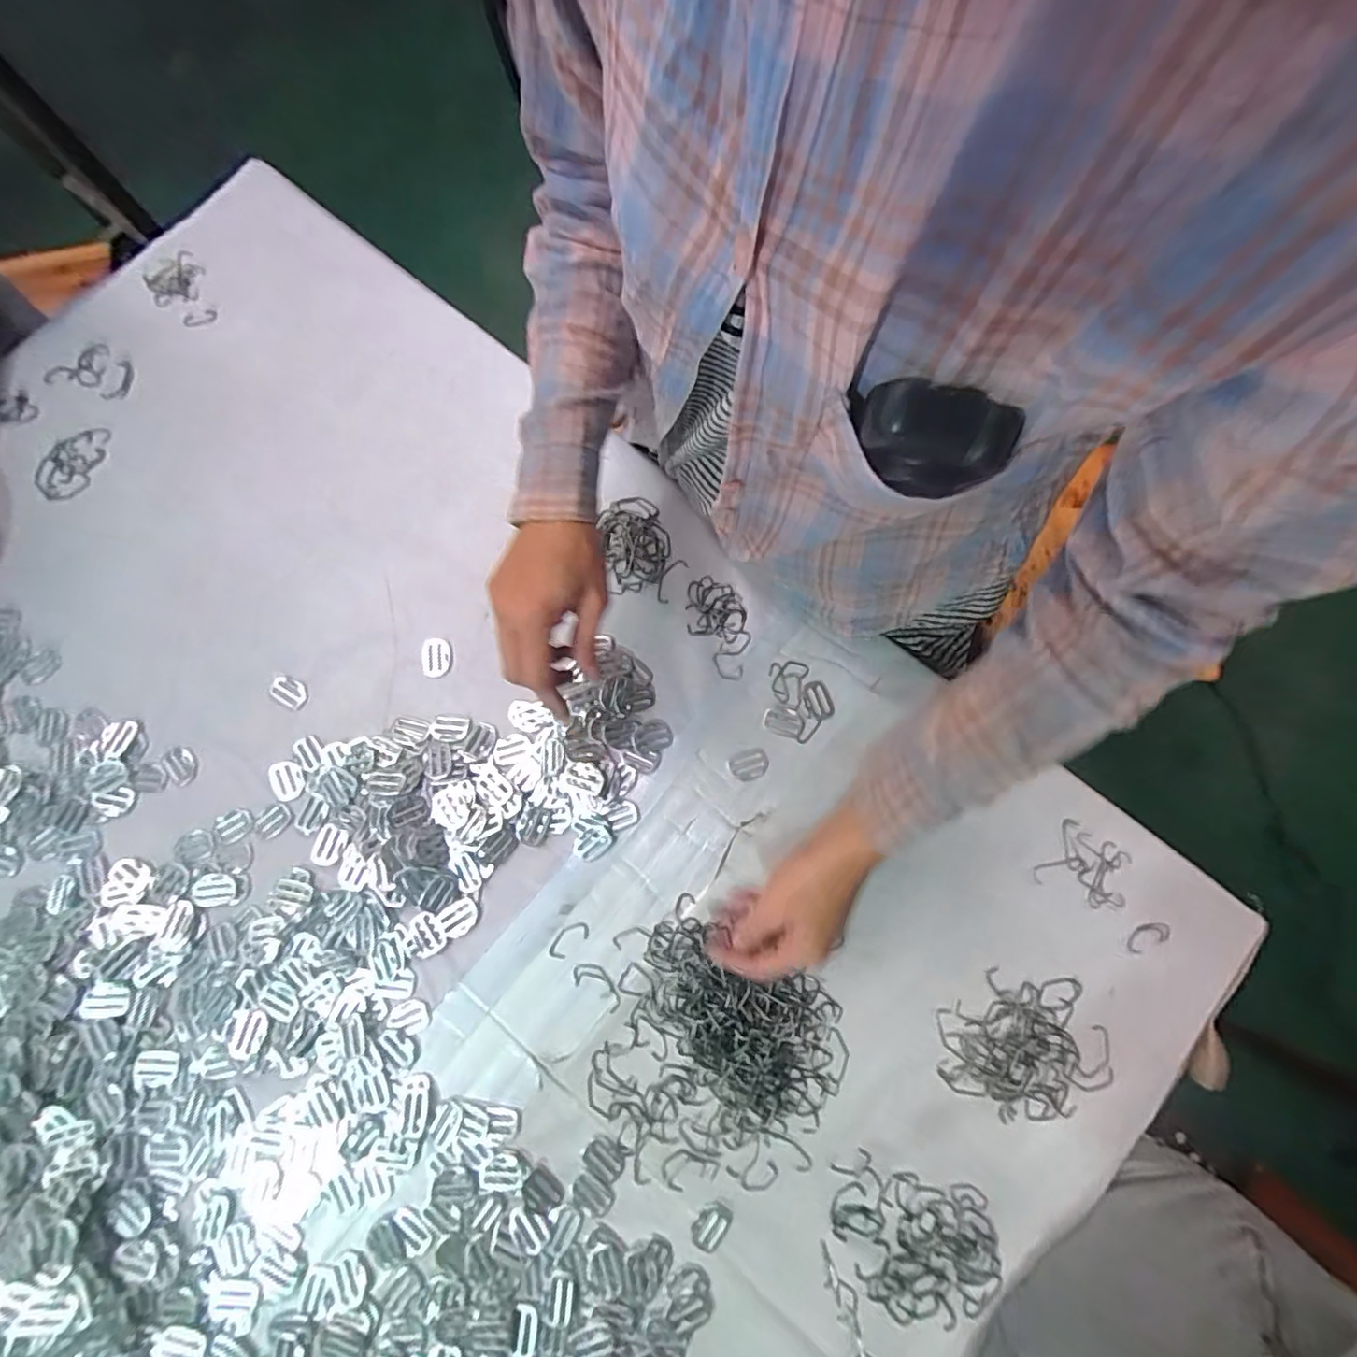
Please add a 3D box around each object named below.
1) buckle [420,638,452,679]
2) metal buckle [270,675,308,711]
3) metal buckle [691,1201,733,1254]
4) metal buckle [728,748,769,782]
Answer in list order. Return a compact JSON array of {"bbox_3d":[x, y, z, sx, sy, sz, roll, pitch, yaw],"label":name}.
[{"bbox_3d":[-0.220,-0.019,0.553,0.027,0.004,0.036,-11,79,-2],"label":"buckle"},{"bbox_3d":[-0.350,0.012,0.545,0.036,0.007,0.026,23,80,5],"label":"metal buckle"},{"bbox_3d":[0.025,0.418,0.463,0.023,0.004,0.033,35,81,7],"label":"metal buckle"},{"bbox_3d":[0.061,0.076,0.532,0.034,0.004,0.025,-16,79,-3],"label":"metal buckle"}]

